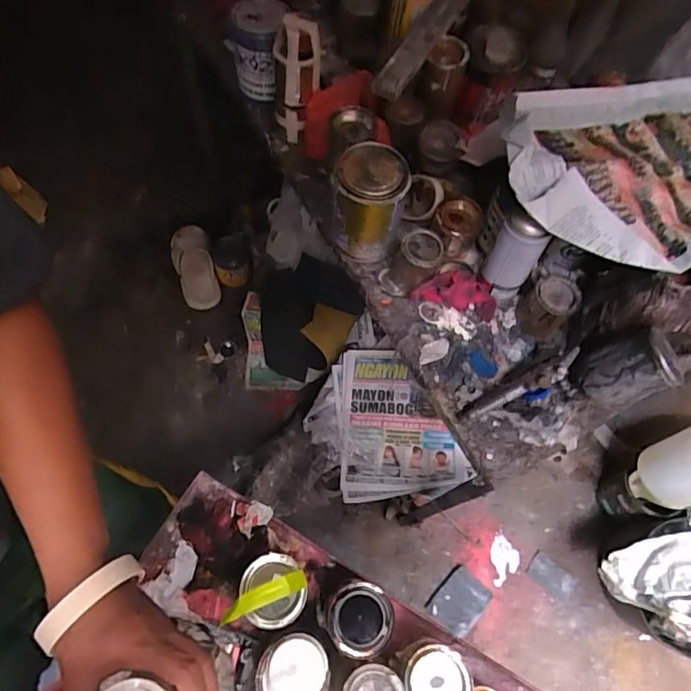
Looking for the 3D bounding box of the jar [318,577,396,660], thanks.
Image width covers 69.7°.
[{"bbox_3d":[0.010,0.305,0.563,0.078,0.087,0.070,33,66,12],"label":"jar"}]

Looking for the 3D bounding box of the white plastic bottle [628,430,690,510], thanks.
[{"bbox_3d":[0.813,0.291,1.173,0.161,0.223,0.155,-13,65,-10],"label":"white plastic bottle"}]

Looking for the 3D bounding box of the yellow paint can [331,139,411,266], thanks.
[{"bbox_3d":[0.034,-0.206,0.733,0.099,0.143,0.099,2,63,-3],"label":"yellow paint can"}]

